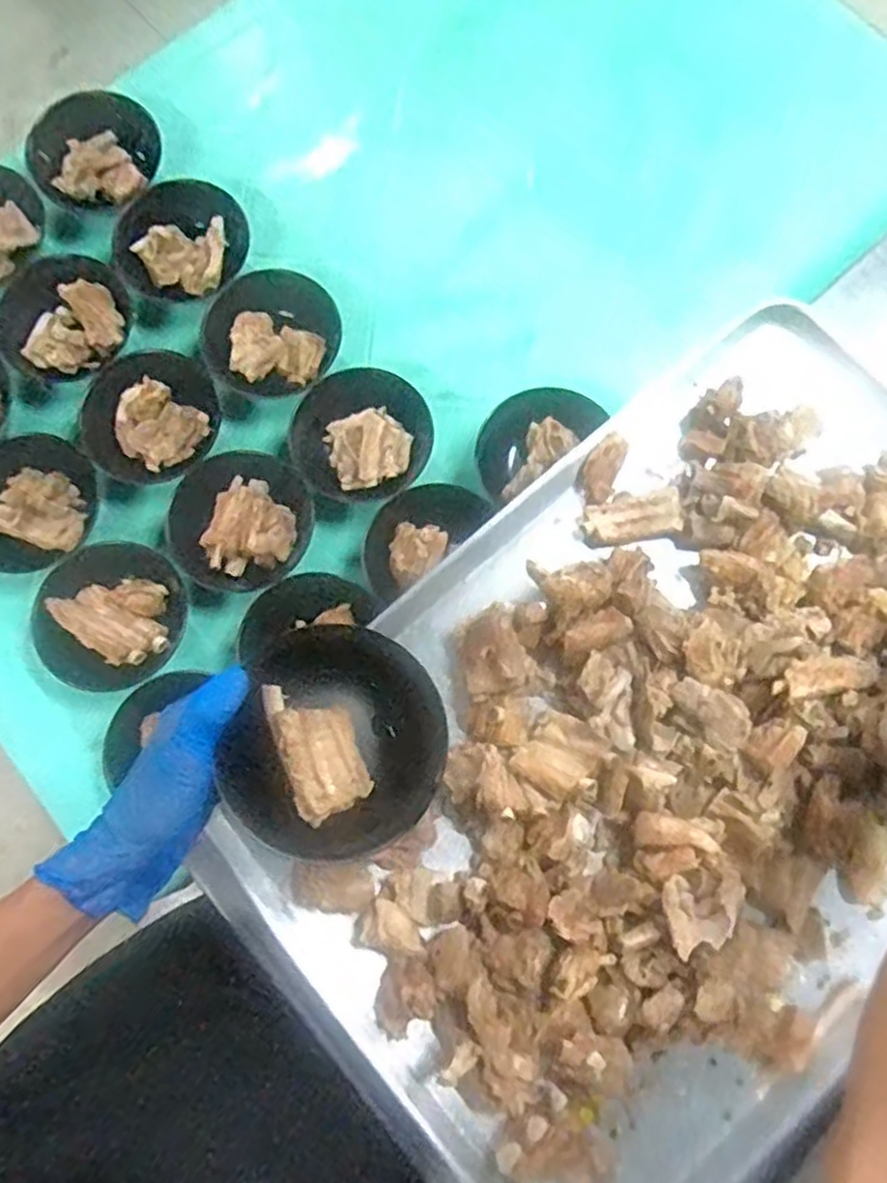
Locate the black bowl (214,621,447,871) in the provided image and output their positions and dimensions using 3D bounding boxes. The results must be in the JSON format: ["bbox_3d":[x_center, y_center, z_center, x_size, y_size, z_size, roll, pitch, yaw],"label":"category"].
[{"bbox_3d":[-0.064,0.095,0.479,0.126,0.058,0.140,19,81,4],"label":"black bowl"}]

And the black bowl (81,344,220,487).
[{"bbox_3d":[-0.297,-0.175,0.766,0.134,0.053,0.137,0,80,1],"label":"black bowl"}]

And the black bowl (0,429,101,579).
[{"bbox_3d":[-0.411,-0.086,0.748,0.132,0.045,0.143,0,80,1],"label":"black bowl"}]

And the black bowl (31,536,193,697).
[{"bbox_3d":[-0.321,0.025,0.718,0.142,0.041,0.142,0,80,1],"label":"black bowl"}]

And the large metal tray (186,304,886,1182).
[{"bbox_3d":[0.188,0.118,0.570,0.470,0.048,0.691,44,83,8],"label":"large metal tray"}]

